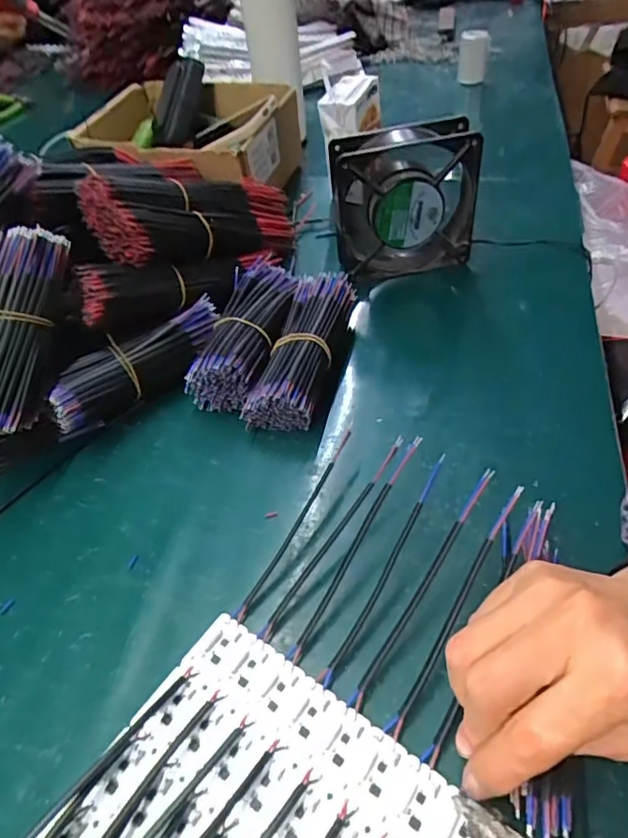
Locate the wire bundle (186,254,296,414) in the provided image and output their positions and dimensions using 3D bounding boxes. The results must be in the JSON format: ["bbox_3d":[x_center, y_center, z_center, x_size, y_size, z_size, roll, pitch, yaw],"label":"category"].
[{"bbox_3d":[-0.053,-0.075,0.454,0.057,0.048,0.154,6,48,13],"label":"wire bundle"}]

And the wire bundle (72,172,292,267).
[{"bbox_3d":[-0.104,-0.184,0.496,0.204,0.088,0.058,-25,0,-44],"label":"wire bundle"}]

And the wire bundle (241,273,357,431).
[{"bbox_3d":[-0.006,-0.055,0.429,0.058,0.045,0.149,6,48,13],"label":"wire bundle"}]

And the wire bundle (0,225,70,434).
[{"bbox_3d":[-0.206,-0.061,0.374,0.042,0.049,0.157,8,79,15],"label":"wire bundle"}]

